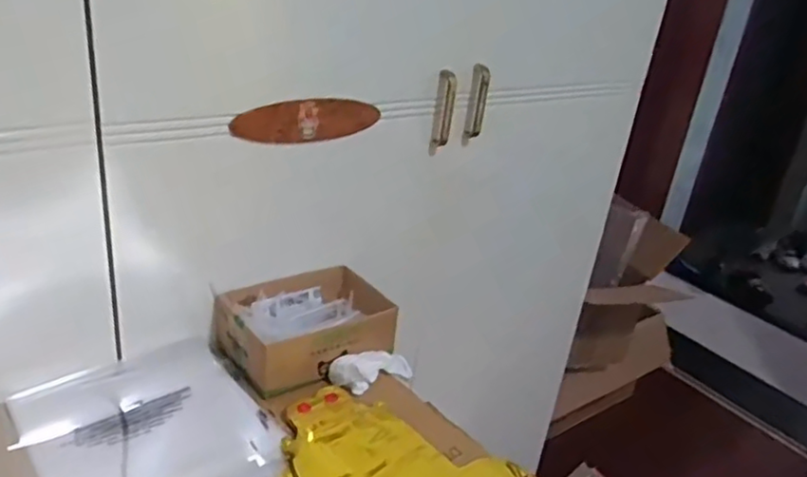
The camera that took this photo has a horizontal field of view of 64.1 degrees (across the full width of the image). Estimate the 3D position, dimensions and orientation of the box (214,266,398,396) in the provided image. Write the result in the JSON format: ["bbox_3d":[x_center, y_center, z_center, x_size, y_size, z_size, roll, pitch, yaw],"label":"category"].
[{"bbox_3d":[-0.120,0.103,0.790,0.194,0.063,0.152,-11,32,-34],"label":"box"}]

